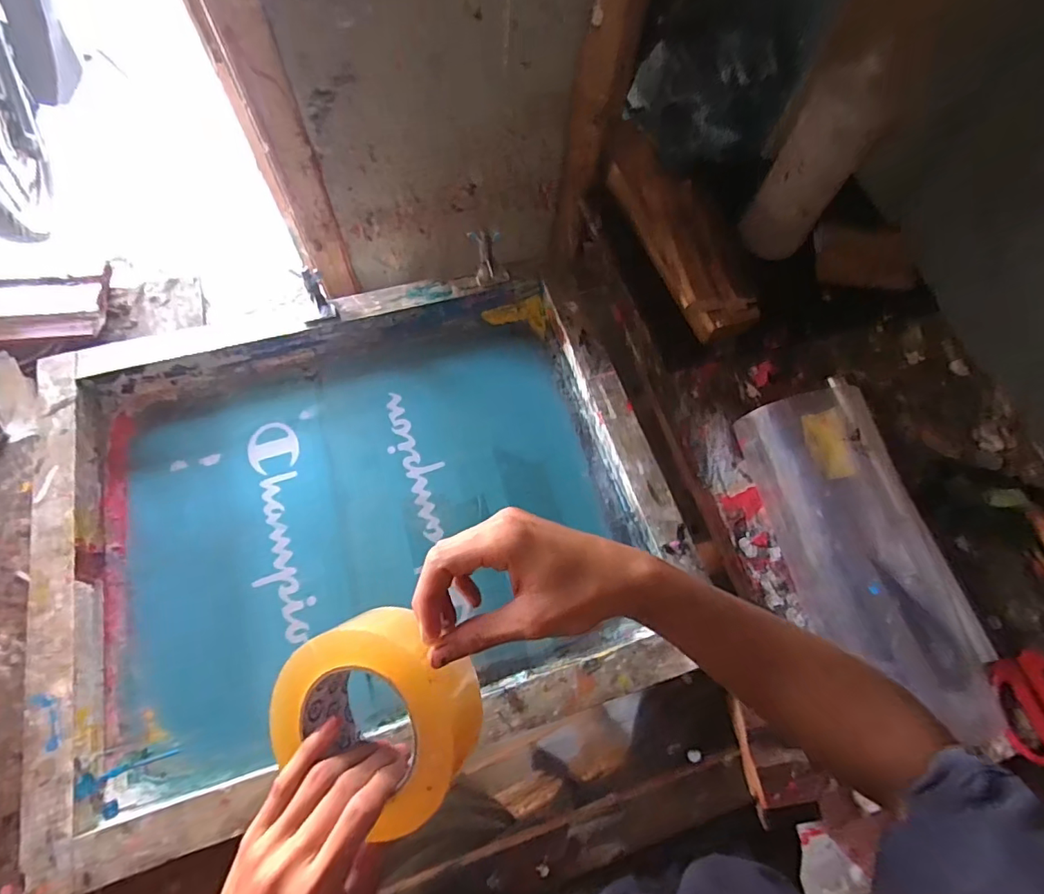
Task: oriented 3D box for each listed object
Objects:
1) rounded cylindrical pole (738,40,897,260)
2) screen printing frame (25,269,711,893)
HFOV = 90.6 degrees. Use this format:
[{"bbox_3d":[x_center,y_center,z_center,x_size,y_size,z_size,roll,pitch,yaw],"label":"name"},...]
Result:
[{"bbox_3d":[0.337,-0.329,0.592,0.081,0.209,0.089,31,68,11],"label":"rounded cylindrical pole"},{"bbox_3d":[-0.148,0.056,0.512,0.579,0.040,0.465,-15,68,-9],"label":"screen printing frame"}]

